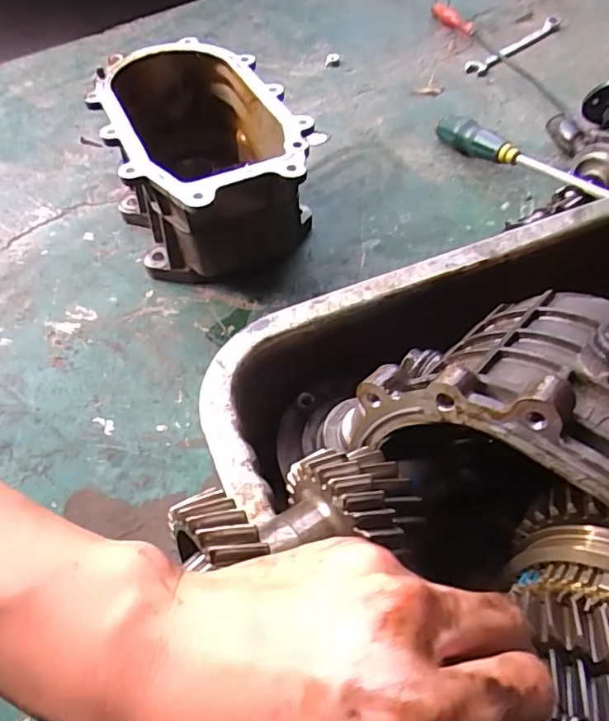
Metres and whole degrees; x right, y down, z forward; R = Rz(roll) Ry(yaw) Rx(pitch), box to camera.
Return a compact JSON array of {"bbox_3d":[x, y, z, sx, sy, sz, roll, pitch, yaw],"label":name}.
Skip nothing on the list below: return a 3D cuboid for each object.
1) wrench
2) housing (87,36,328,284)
[{"bbox_3d":[0.332,-0.498,0.859,0.251,0.013,0.042,-38,61,-25],"label":"wrench"},{"bbox_3d":[-0.105,-0.203,0.559,0.169,0.130,0.285,-21,55,-15],"label":"housing"}]

